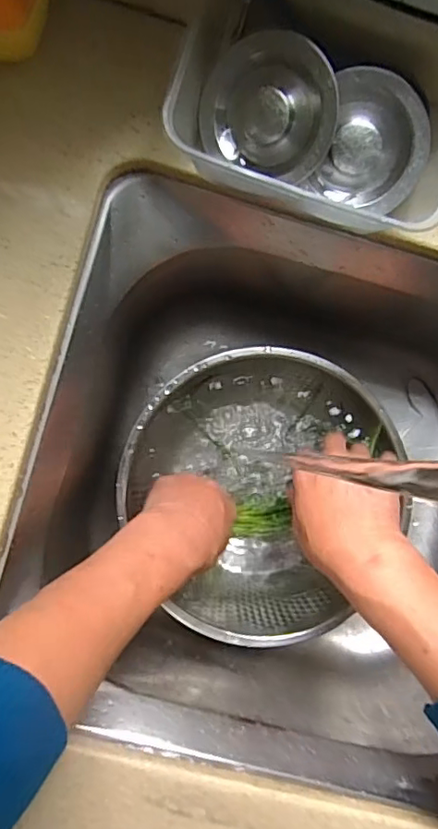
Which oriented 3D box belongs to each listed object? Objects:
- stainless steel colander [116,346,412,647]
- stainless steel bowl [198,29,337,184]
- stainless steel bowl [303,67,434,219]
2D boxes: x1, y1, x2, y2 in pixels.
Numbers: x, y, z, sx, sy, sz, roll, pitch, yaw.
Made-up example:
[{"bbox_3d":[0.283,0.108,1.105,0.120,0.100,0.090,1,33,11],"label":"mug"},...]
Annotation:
[{"bbox_3d":[0.039,0.069,0.520,0.249,0.078,0.247,0,88,-4],"label":"stainless steel colander"},{"bbox_3d":[0.033,-0.188,0.341,0.082,0.030,0.071,23,128,13],"label":"stainless steel bowl"},{"bbox_3d":[0.096,-0.168,0.348,0.064,0.022,0.072,16,117,-4],"label":"stainless steel bowl"}]

